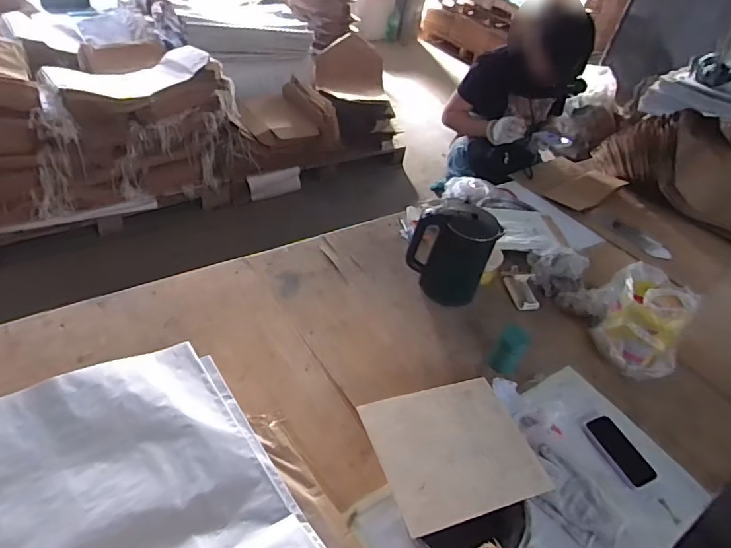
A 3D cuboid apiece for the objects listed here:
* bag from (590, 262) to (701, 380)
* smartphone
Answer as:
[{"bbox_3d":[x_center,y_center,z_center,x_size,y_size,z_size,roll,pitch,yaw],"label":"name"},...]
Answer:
[{"bbox_3d":[0.646,0.110,1.180,0.200,0.187,0.197,33,45,22],"label":"bag"},{"bbox_3d":[0.505,0.349,1.004,0.068,0.012,0.143,-8,45,-22],"label":"smartphone"}]

